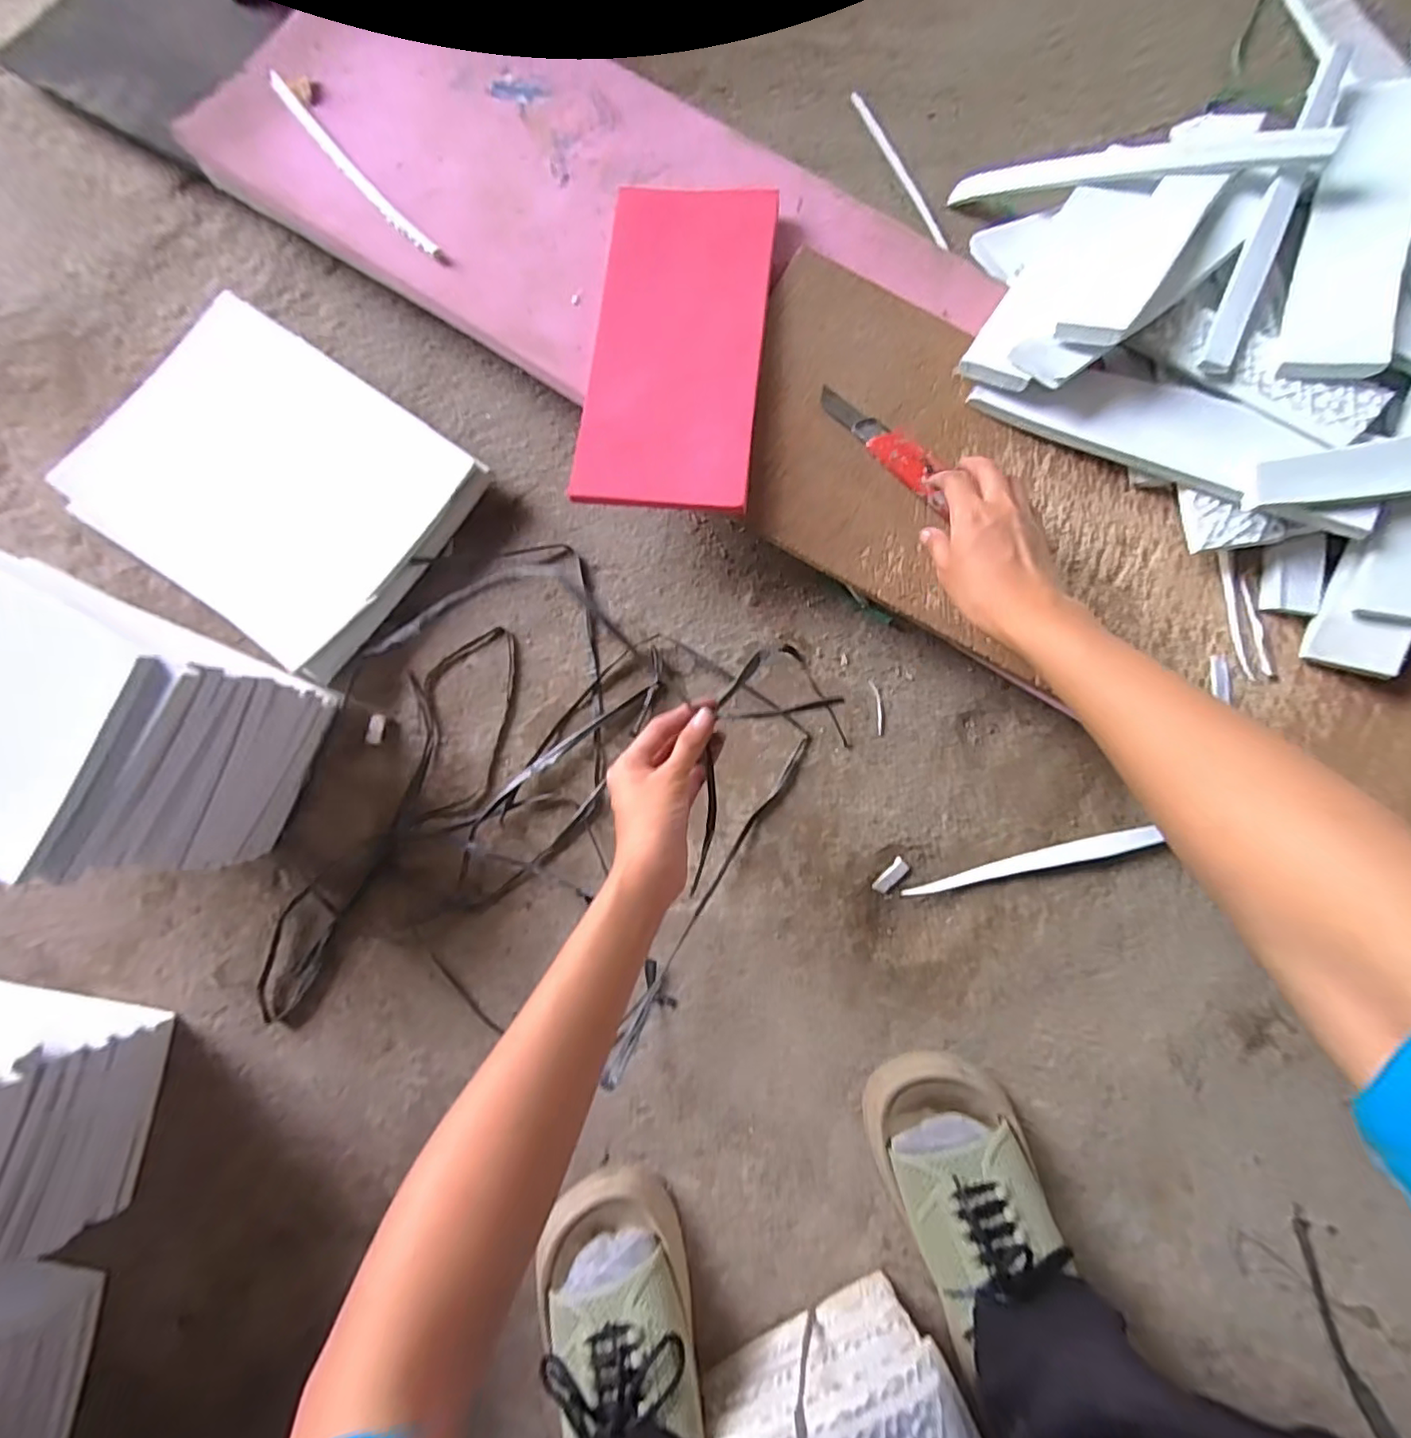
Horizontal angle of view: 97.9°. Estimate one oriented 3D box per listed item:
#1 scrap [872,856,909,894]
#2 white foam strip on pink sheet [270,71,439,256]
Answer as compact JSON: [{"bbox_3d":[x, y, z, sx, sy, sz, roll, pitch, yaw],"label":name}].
[{"bbox_3d":[0.149,0.127,0.495,0.014,0.005,0.032,42,84,6],"label":"scrap"},{"bbox_3d":[-0.294,-0.457,0.509,0.015,0.009,0.218,-41,84,-5],"label":"white foam strip on pink sheet"}]

